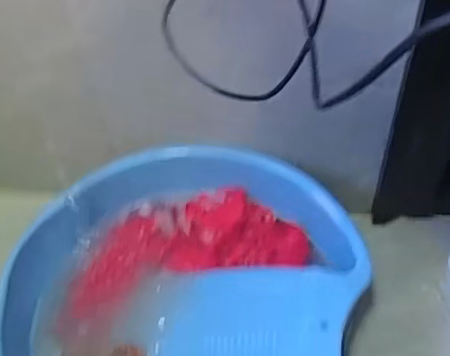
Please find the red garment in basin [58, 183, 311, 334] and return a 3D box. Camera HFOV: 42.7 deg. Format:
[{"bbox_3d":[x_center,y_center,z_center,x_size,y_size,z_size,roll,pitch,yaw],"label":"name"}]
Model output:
[{"bbox_3d":[-0.063,0.101,0.849,0.344,0.040,0.146,-13,52,-6],"label":"red garment in basin"}]

